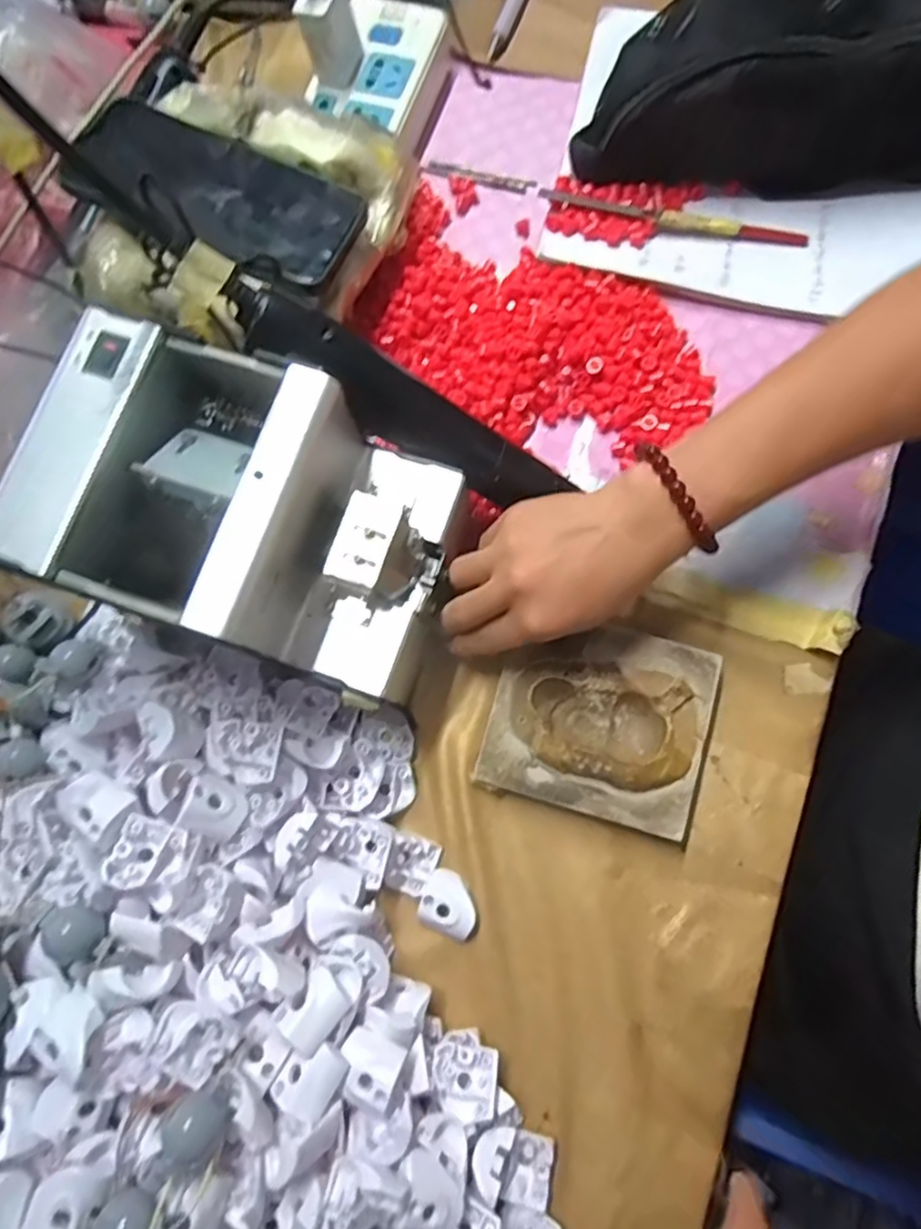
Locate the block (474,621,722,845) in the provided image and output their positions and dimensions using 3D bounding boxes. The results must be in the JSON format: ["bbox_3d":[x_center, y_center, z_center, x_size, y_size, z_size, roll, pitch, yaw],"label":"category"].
[{"bbox_3d":[0.078,0.059,0.372,0.115,0.033,0.105,16,79,5],"label":"block"}]

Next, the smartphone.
[{"bbox_3d":[-0.144,-0.245,0.382,0.159,0.011,0.088,22,65,-2],"label":"smartphone"}]

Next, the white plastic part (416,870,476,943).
[{"bbox_3d":[-0.006,0.156,0.355,0.031,0.012,0.028,30,81,7],"label":"white plastic part"}]

